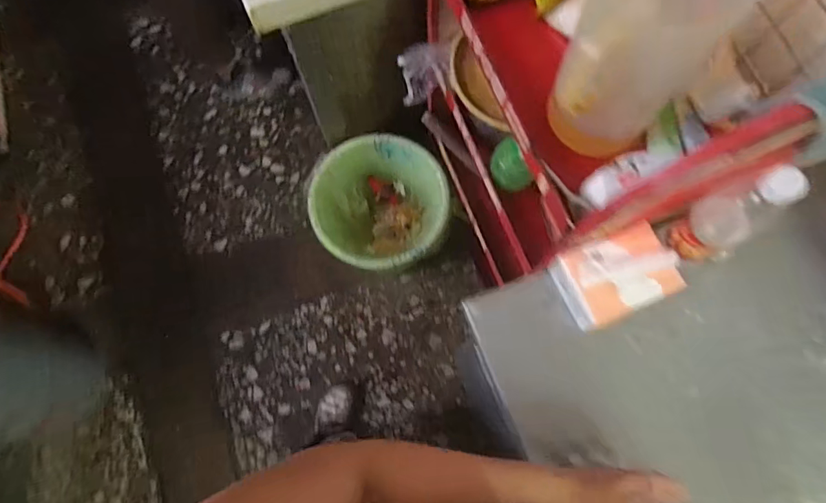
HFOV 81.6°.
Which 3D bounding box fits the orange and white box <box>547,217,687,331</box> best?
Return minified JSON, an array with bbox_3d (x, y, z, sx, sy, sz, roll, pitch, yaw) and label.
[{"bbox_3d":[0.250,0.030,0.598,0.123,0.069,0.095,-24,76,-7],"label":"orange and white box"}]

